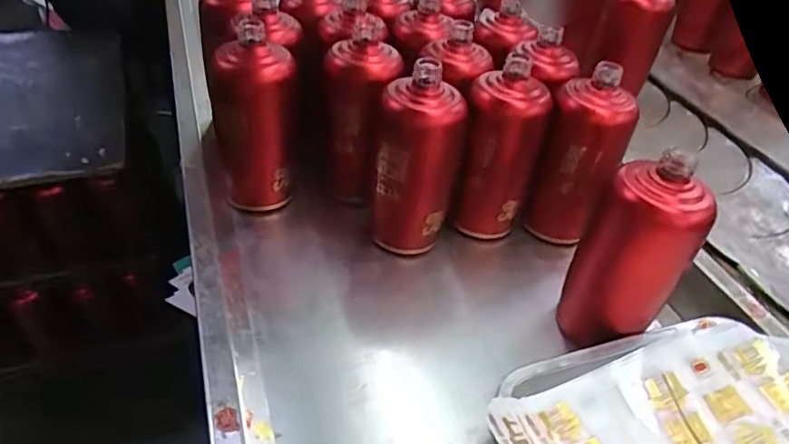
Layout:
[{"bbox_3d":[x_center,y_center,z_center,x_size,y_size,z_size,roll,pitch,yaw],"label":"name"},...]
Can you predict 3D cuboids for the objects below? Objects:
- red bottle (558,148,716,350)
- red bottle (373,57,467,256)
[{"bbox_3d":[0.193,0.024,0.471,0.076,0.158,0.074,-12,43,-17],"label":"red bottle"},{"bbox_3d":[0.021,-0.049,0.548,0.074,0.186,0.063,6,41,3],"label":"red bottle"}]

